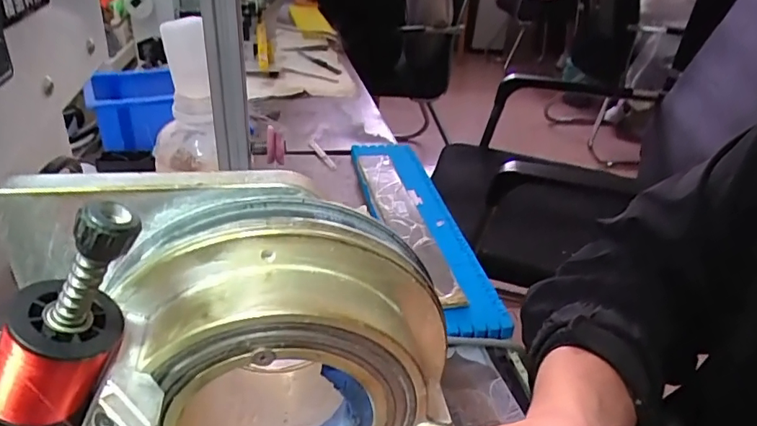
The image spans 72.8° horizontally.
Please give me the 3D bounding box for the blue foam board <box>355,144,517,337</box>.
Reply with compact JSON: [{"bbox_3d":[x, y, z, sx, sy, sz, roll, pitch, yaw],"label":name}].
[{"bbox_3d":[0.038,0.002,0.530,0.080,0.020,0.323,-2,32,-12],"label":"blue foam board"}]

